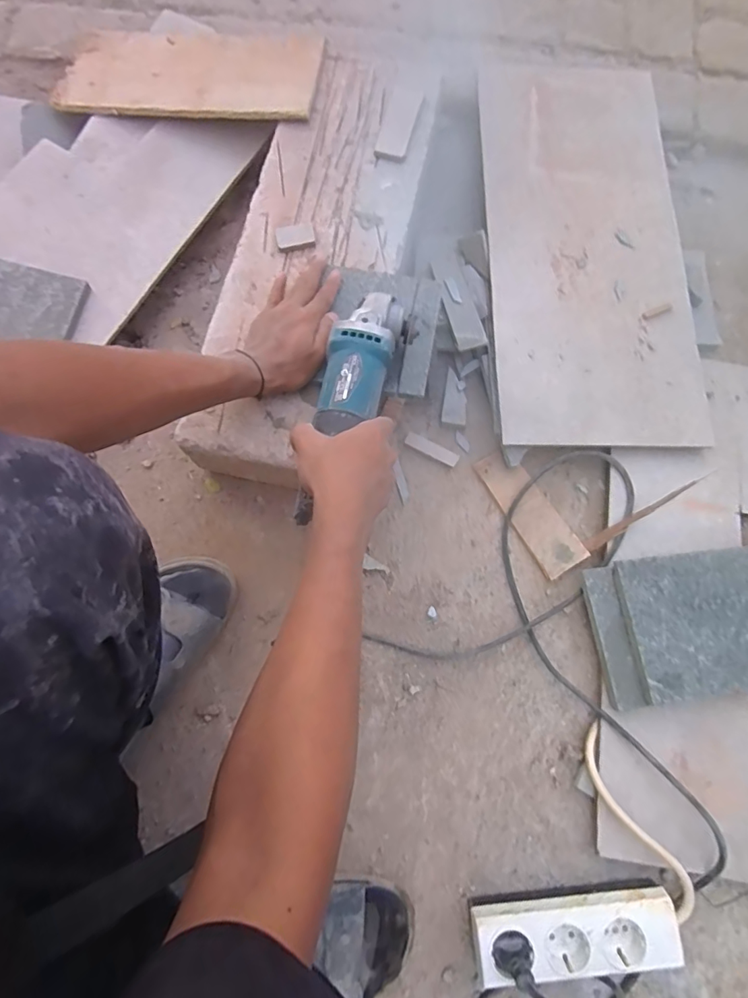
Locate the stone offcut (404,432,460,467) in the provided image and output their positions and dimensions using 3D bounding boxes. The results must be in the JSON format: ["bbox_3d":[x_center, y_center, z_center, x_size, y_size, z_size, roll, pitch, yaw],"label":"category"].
[{"bbox_3d":[0.073,-0.062,0.617,0.072,0.013,0.019,25,79,5],"label":"stone offcut"}]

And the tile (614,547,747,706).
[{"bbox_3d":[0.425,0.131,0.533,0.295,0.014,0.155,-5,75,-6],"label":"tile"}]

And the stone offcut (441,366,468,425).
[{"bbox_3d":[0.108,-0.133,0.633,0.030,0.008,0.071,9,78,2],"label":"stone offcut"}]

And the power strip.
[{"bbox_3d":[0.187,0.414,0.465,0.187,0.050,0.066,-4,75,-1],"label":"power strip"}]

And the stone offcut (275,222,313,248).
[{"bbox_3d":[-0.094,-0.314,0.577,0.044,0.004,0.030,-15,73,1],"label":"stone offcut"}]

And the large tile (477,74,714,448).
[{"bbox_3d":[0.289,-0.351,0.662,0.273,0.012,0.584,0,76,-4],"label":"large tile"}]

